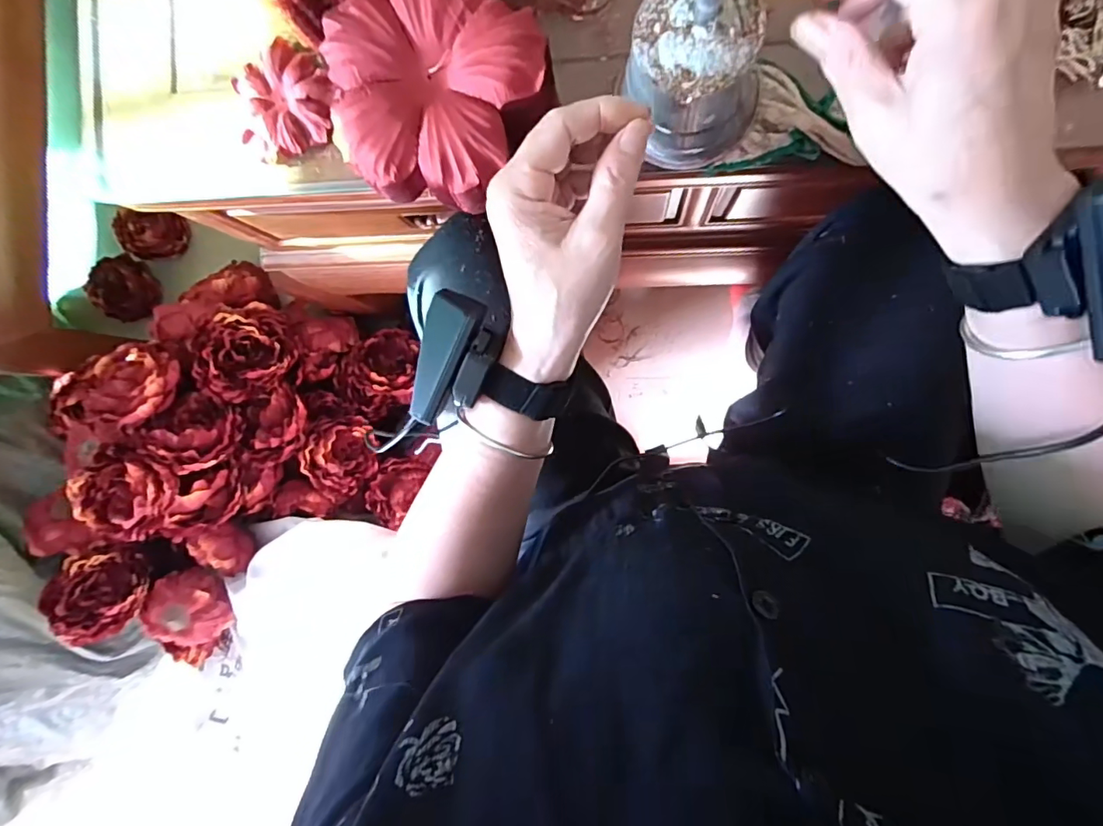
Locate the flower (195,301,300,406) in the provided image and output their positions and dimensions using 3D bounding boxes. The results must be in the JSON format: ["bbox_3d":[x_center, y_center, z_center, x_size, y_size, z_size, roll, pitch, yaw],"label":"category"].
[{"bbox_3d":[-0.407,-0.081,0.698,0.125,0.070,0.110,-30,115,-28],"label":"flower"}]

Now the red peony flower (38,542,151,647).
[{"bbox_3d":[-0.606,0.238,0.706,0.081,0.079,0.118,-29,88,8],"label":"red peony flower"}]

